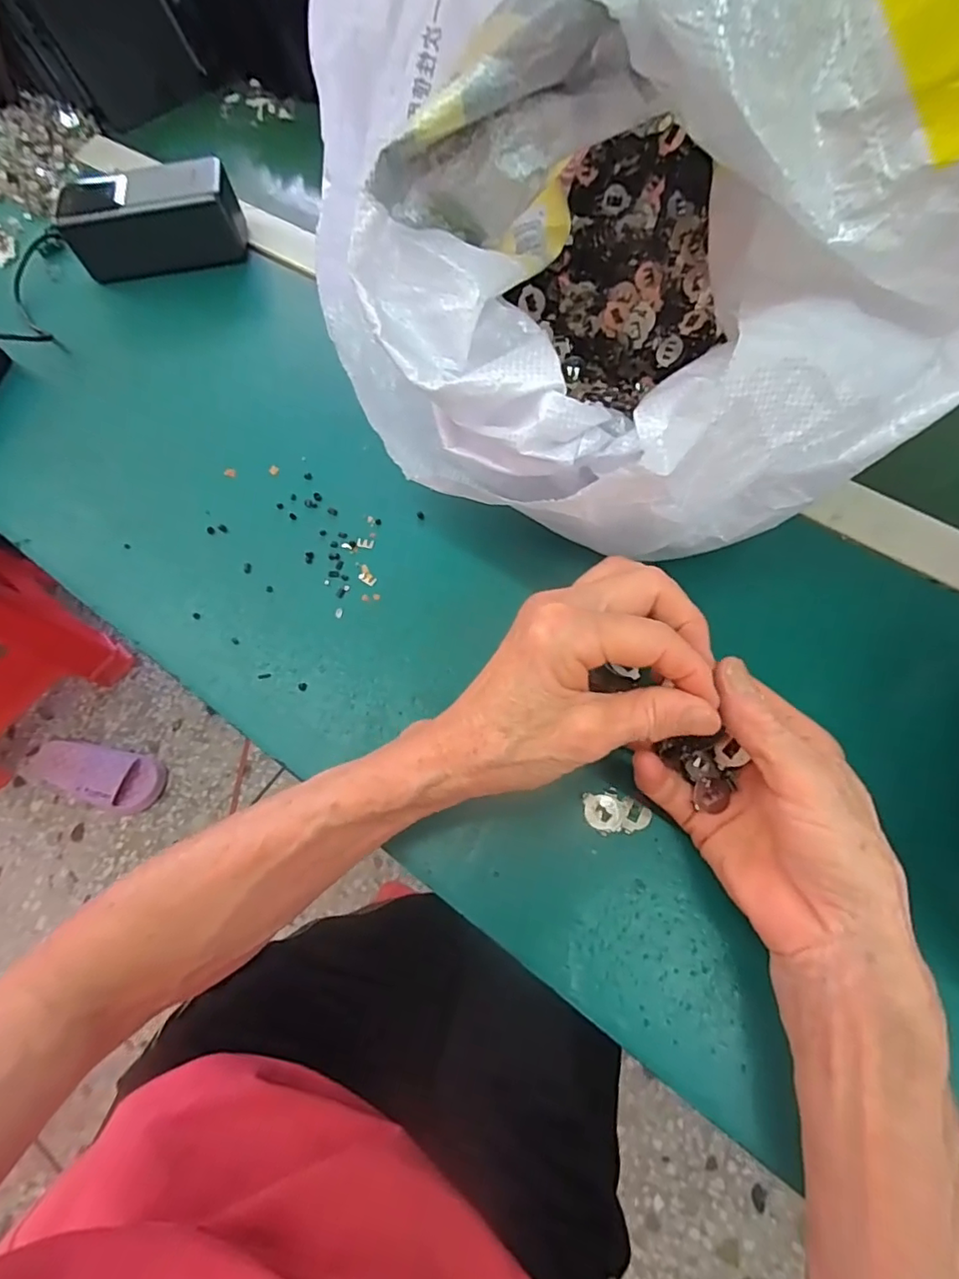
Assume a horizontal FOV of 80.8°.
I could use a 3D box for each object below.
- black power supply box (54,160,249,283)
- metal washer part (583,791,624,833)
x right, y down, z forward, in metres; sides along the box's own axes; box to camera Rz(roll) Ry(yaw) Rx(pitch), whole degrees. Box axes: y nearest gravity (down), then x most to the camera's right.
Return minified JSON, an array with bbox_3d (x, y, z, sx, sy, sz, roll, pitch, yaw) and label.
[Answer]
[{"bbox_3d":[-0.254,-0.328,0.447,0.125,0.056,0.046,-12,67,-2],"label":"black power supply box"},{"bbox_3d":[0.062,0.086,0.281,0.018,0.004,0.019,-8,67,0],"label":"metal washer part"}]

